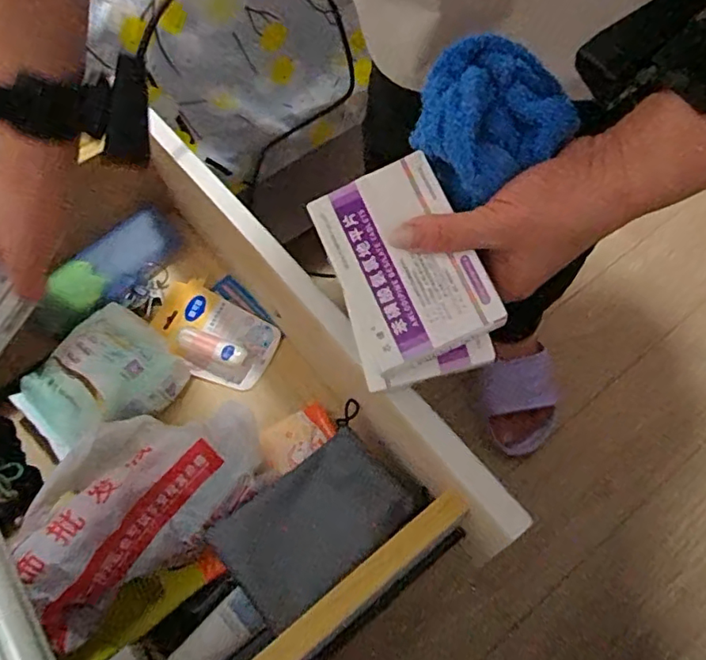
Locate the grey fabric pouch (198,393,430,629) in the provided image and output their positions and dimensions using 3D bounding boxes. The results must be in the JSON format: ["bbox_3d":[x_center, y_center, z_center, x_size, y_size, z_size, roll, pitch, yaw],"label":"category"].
[{"bbox_3d":[-0.023,0.124,0.368,0.127,0.012,0.080,-40,66,-18],"label":"grey fabric pouch"}]

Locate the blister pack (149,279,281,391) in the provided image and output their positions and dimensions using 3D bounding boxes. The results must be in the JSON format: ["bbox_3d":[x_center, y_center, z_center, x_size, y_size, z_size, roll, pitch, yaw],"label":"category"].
[{"bbox_3d":[-0.126,0.000,0.480,0.116,0.028,0.069,29,66,18],"label":"blister pack"}]

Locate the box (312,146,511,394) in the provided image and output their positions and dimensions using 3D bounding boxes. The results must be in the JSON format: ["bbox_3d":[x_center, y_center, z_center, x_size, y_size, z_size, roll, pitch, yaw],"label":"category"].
[{"bbox_3d":[0.024,-0.036,0.302,0.076,0.011,0.108,-25,77,4],"label":"box"}]

